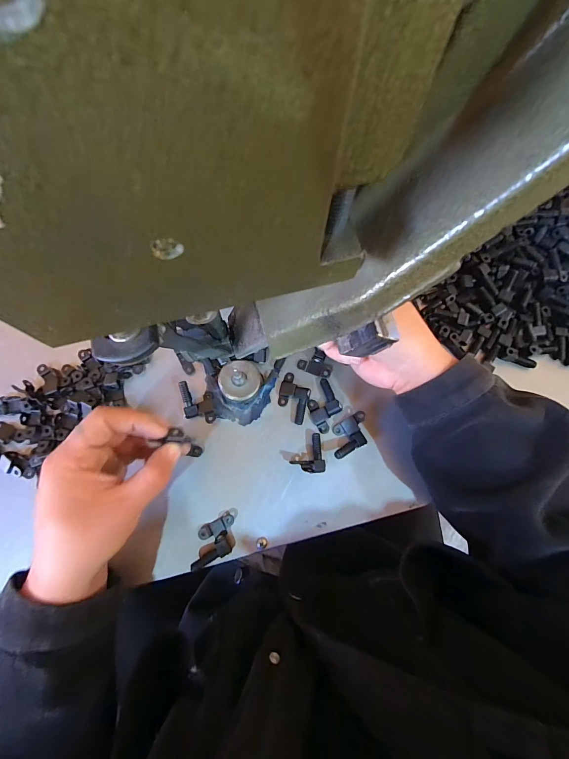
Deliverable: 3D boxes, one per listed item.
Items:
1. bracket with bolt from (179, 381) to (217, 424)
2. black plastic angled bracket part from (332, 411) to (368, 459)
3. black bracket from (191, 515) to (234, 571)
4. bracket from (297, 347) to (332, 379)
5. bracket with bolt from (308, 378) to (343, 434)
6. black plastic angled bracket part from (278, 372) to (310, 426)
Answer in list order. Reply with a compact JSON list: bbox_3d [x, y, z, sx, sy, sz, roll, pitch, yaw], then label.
[{"bbox_3d":[-0.083,0.022,0.318,0.027,0.015,0.044,-16,77,-6],"label":"bracket with bolt"},{"bbox_3d":[0.061,0.052,0.311,0.041,0.017,0.030,-24,78,-7],"label":"black plastic angled bracket part"},{"bbox_3d":[-0.063,0.143,0.292,0.043,0.015,0.030,-20,77,-7],"label":"black bracket"},{"bbox_3d":[0.033,-0.017,0.331,0.034,0.007,0.024,23,76,4],"label":"bracket"},{"bbox_3d":[0.038,0.026,0.320,0.029,0.013,0.046,-25,78,-8],"label":"bracket with bolt"},{"bbox_3d":[0.009,0.018,0.321,0.029,0.008,0.046,14,76,2],"label":"black plastic angled bracket part"}]

